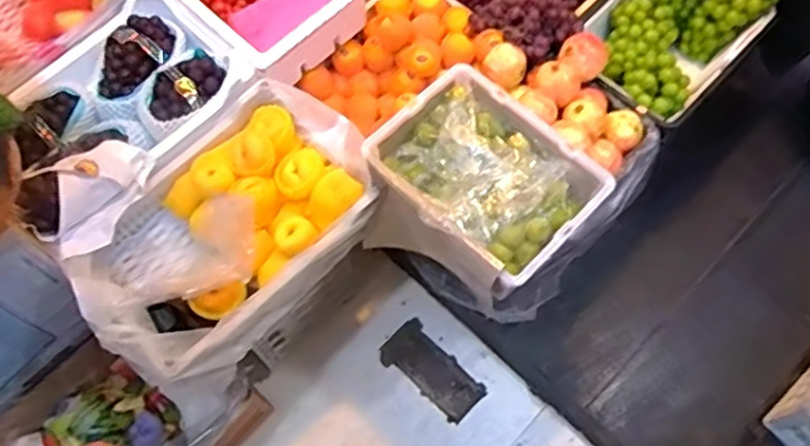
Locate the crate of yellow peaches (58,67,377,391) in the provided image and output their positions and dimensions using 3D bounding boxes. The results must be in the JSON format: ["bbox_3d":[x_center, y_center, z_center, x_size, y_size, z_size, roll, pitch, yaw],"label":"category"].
[{"bbox_3d":[-0.329,0.008,1.284,0.366,0.178,0.565,39,72,17],"label":"crate of yellow peaches"}]

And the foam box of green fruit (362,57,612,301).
[{"bbox_3d":[0.135,-0.055,1.285,0.391,0.246,0.336,41,72,18],"label":"foam box of green fruit"}]

